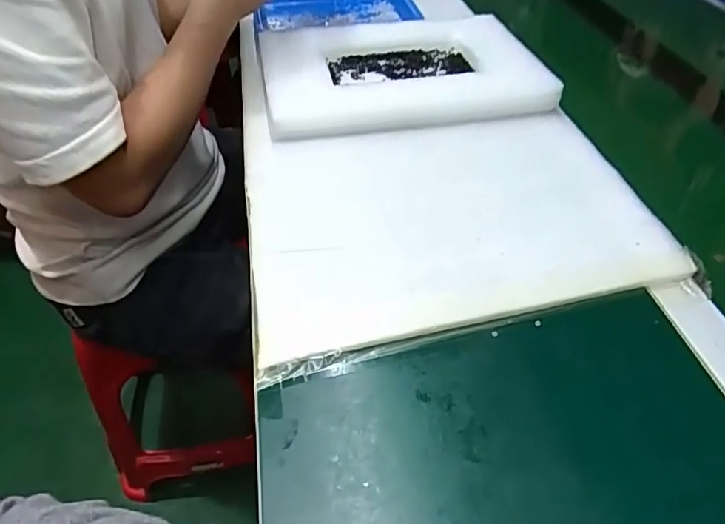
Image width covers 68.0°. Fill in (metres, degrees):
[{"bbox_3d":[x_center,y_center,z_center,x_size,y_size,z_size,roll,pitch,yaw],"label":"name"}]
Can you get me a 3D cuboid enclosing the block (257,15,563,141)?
[{"bbox_3d":[0.040,-0.208,0.586,0.290,0.046,0.168,-7,45,-3],"label":"block"}]

